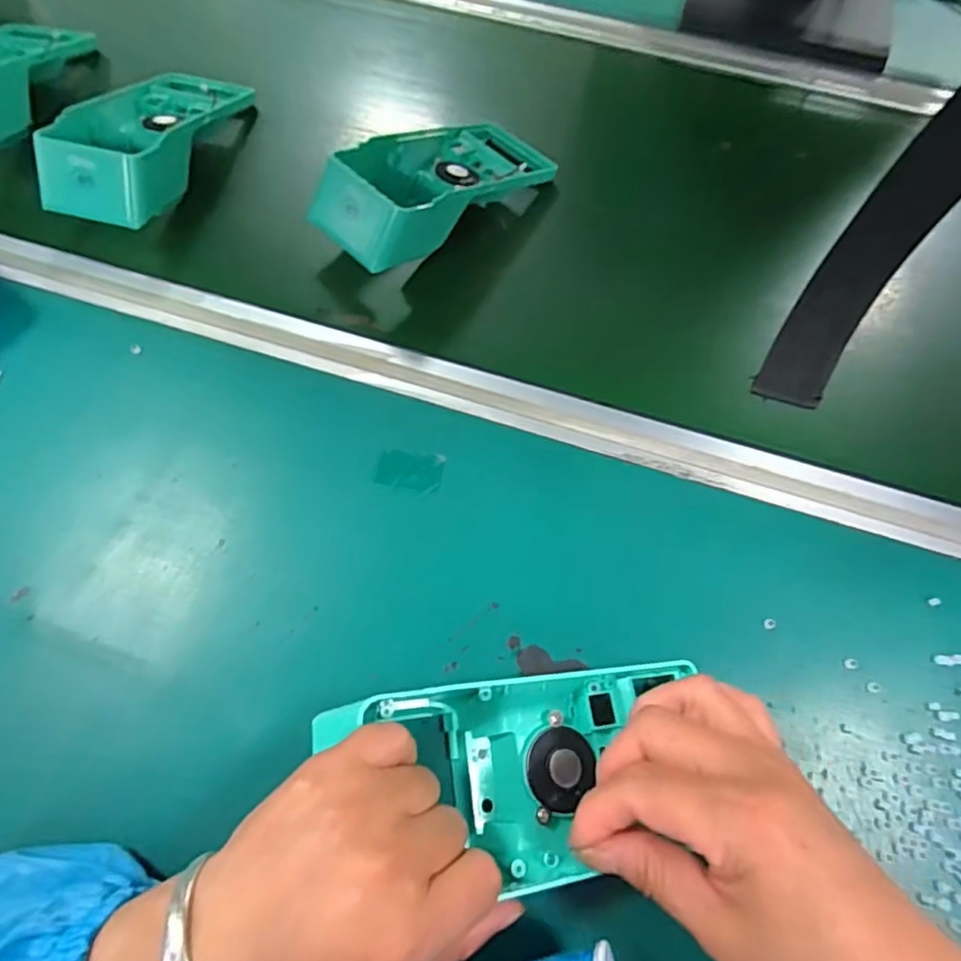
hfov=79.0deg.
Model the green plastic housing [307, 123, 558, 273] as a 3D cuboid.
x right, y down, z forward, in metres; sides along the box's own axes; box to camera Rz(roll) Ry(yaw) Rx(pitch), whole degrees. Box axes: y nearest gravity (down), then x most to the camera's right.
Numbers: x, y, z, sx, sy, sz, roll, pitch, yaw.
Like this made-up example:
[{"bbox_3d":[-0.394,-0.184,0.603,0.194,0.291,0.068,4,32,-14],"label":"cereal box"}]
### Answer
[{"bbox_3d":[-0.031,-0.227,0.432,0.194,0.054,0.091,-41,72,-17],"label":"green plastic housing"}]

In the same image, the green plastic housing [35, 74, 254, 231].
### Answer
[{"bbox_3d":[-0.254,-0.273,0.445,0.098,0.055,0.199,16,66,6],"label":"green plastic housing"}]

